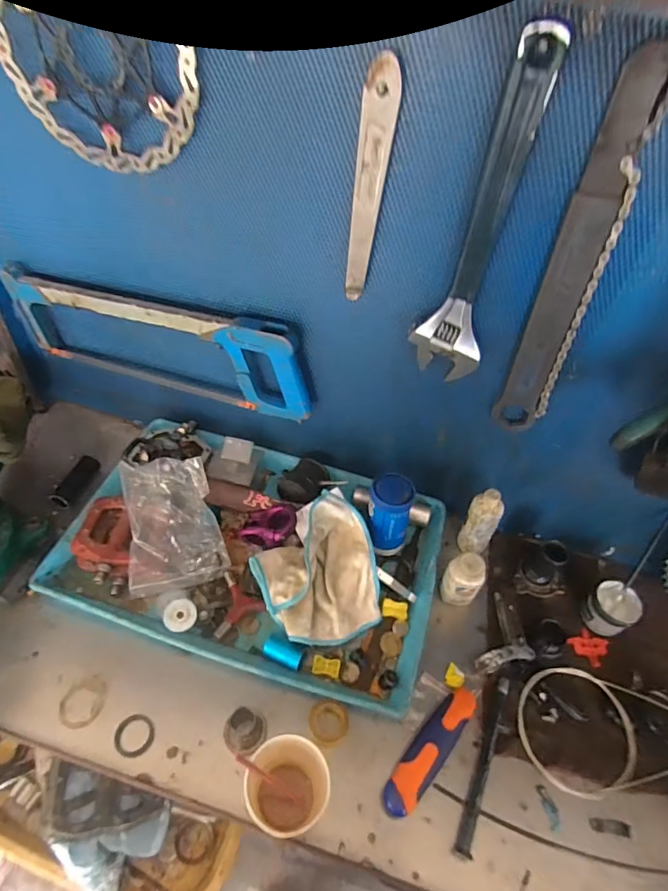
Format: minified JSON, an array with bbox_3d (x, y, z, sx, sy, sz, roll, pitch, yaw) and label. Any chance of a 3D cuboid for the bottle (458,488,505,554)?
[{"bbox_3d":[0.193,0.100,0.643,0.033,0.100,0.038,-16,53,-18],"label":"bottle"}]

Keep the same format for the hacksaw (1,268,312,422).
[{"bbox_3d":[-0.215,-0.124,0.639,0.395,0.165,0.046,16,48,7],"label":"hacksaw"}]

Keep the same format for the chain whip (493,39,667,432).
[{"bbox_3d":[0.213,-0.143,0.441,0.063,0.330,0.013,17,48,7],"label":"chain whip"}]

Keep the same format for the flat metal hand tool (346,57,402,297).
[{"bbox_3d":[0.030,-0.215,0.426,0.025,0.192,0.006,-2,49,-10],"label":"flat metal hand tool"}]

